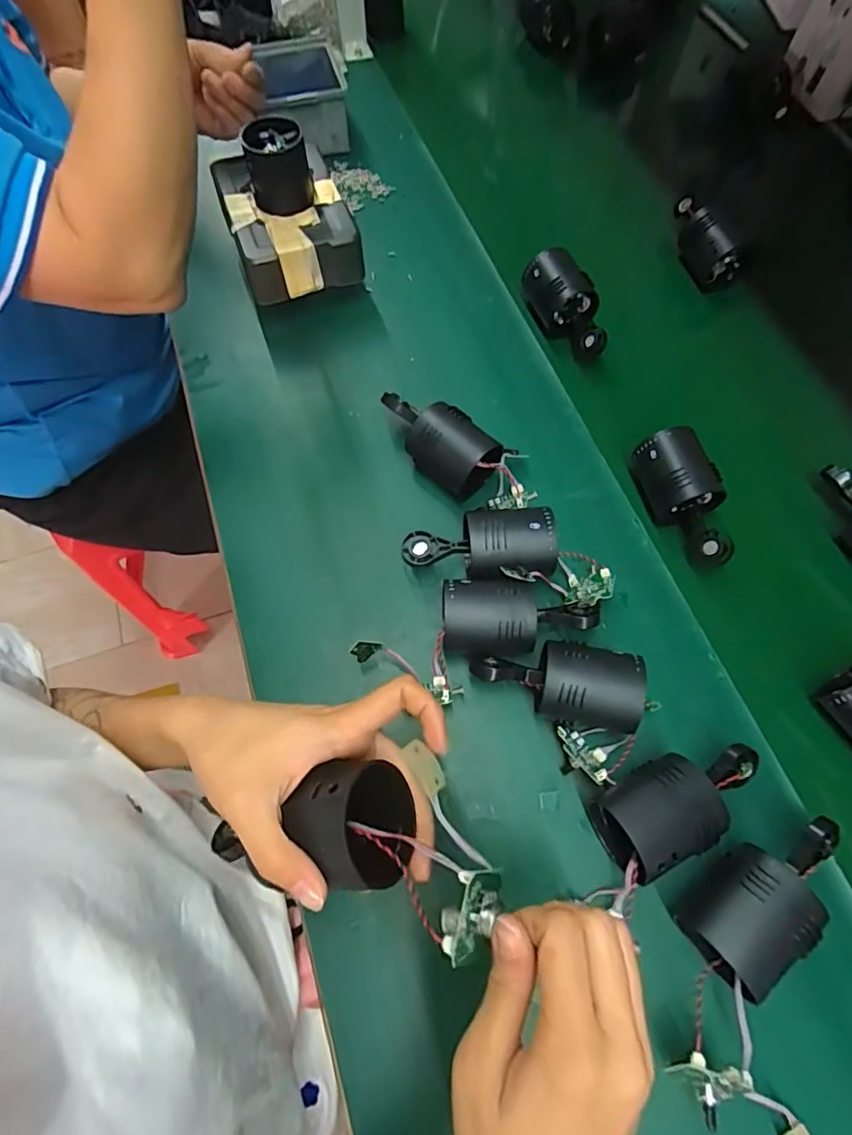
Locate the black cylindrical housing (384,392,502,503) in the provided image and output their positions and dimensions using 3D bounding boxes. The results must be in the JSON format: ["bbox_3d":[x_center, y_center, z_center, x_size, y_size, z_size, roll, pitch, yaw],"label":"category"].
[{"bbox_3d":[0.009,-0.111,0.468,0.054,0.062,0.114,-38,71,-15],"label":"black cylindrical housing"}]

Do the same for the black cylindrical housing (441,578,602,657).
[{"bbox_3d":[0.068,0.039,0.401,0.112,0.057,0.051,-4,67,-1],"label":"black cylindrical housing"}]

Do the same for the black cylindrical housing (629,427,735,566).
[{"bbox_3d":[0.216,-0.057,0.454,0.052,0.050,0.115,-21,84,-9],"label":"black cylindrical housing"}]

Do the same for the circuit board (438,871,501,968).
[{"bbox_3d":[0.017,0.147,0.232,0.022,0.015,0.038,42,68,-25],"label":"circuit board"}]

